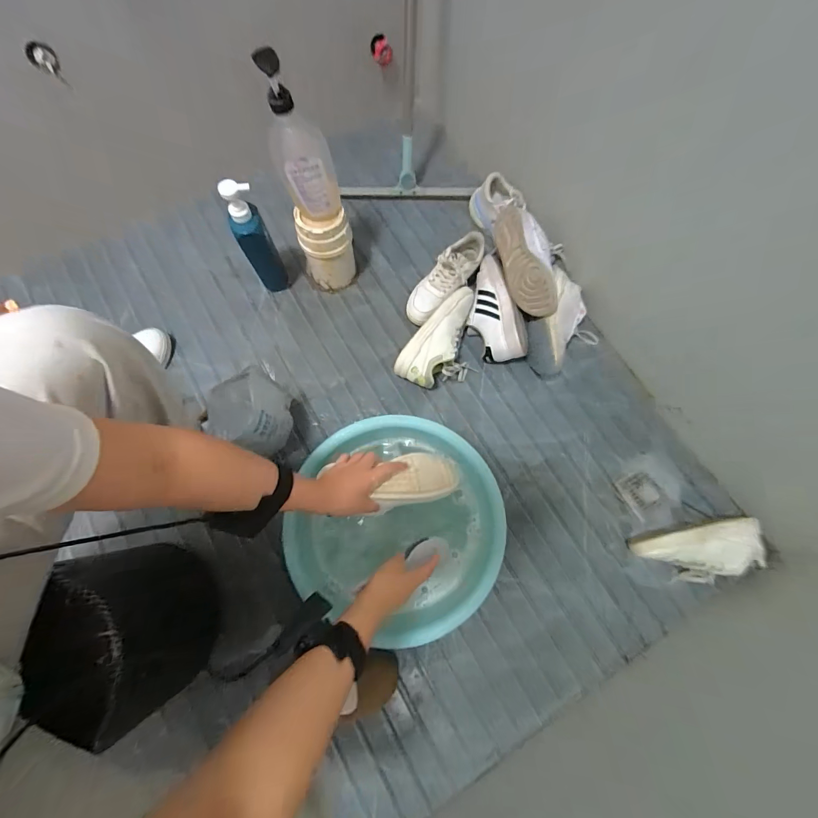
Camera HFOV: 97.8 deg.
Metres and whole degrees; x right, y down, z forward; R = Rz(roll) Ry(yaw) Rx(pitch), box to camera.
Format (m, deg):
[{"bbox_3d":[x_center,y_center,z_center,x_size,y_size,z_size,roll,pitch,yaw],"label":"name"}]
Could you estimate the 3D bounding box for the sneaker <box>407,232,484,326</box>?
[{"bbox_3d":[0.085,-0.299,0.830,0.242,0.087,0.091,-42,80,-10],"label":"sneaker"}]

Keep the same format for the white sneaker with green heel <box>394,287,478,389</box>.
[{"bbox_3d":[0.089,-0.144,0.790,0.136,0.081,0.240,37,78,6],"label":"white sneaker with green heel"}]

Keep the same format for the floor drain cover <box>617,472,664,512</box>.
[{"bbox_3d":[0.501,0.179,0.772,0.075,0.004,0.076,-22,70,-2],"label":"floor drain cover"}]

